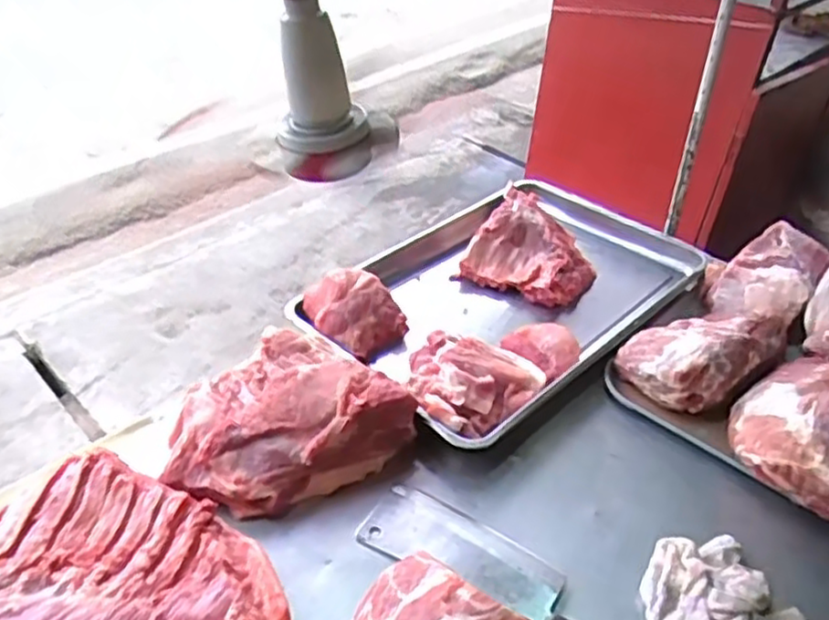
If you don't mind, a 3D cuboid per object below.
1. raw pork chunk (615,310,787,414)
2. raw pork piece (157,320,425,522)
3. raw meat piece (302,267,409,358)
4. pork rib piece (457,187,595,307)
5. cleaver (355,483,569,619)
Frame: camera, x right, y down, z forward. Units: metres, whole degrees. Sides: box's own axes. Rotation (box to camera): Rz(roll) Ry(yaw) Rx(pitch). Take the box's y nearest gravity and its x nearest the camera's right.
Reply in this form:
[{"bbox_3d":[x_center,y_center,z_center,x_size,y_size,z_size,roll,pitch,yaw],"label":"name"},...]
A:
[{"bbox_3d":[0.395,0.052,0.959,0.227,0.084,0.141,-21,43,-28],"label":"raw pork chunk"},{"bbox_3d":[-0.161,0.131,0.857,0.270,0.082,0.218,-28,47,-33],"label":"raw pork piece"},{"bbox_3d":[-0.087,-0.005,1.035,0.128,0.075,0.126,1,37,-1],"label":"raw meat piece"},{"bbox_3d":[0.193,-0.098,1.156,0.193,0.076,0.180,23,42,25],"label":"pork rib piece"},{"bbox_3d":[0.106,0.275,0.727,0.355,0.025,0.088,23,42,25],"label":"cleaver"}]

